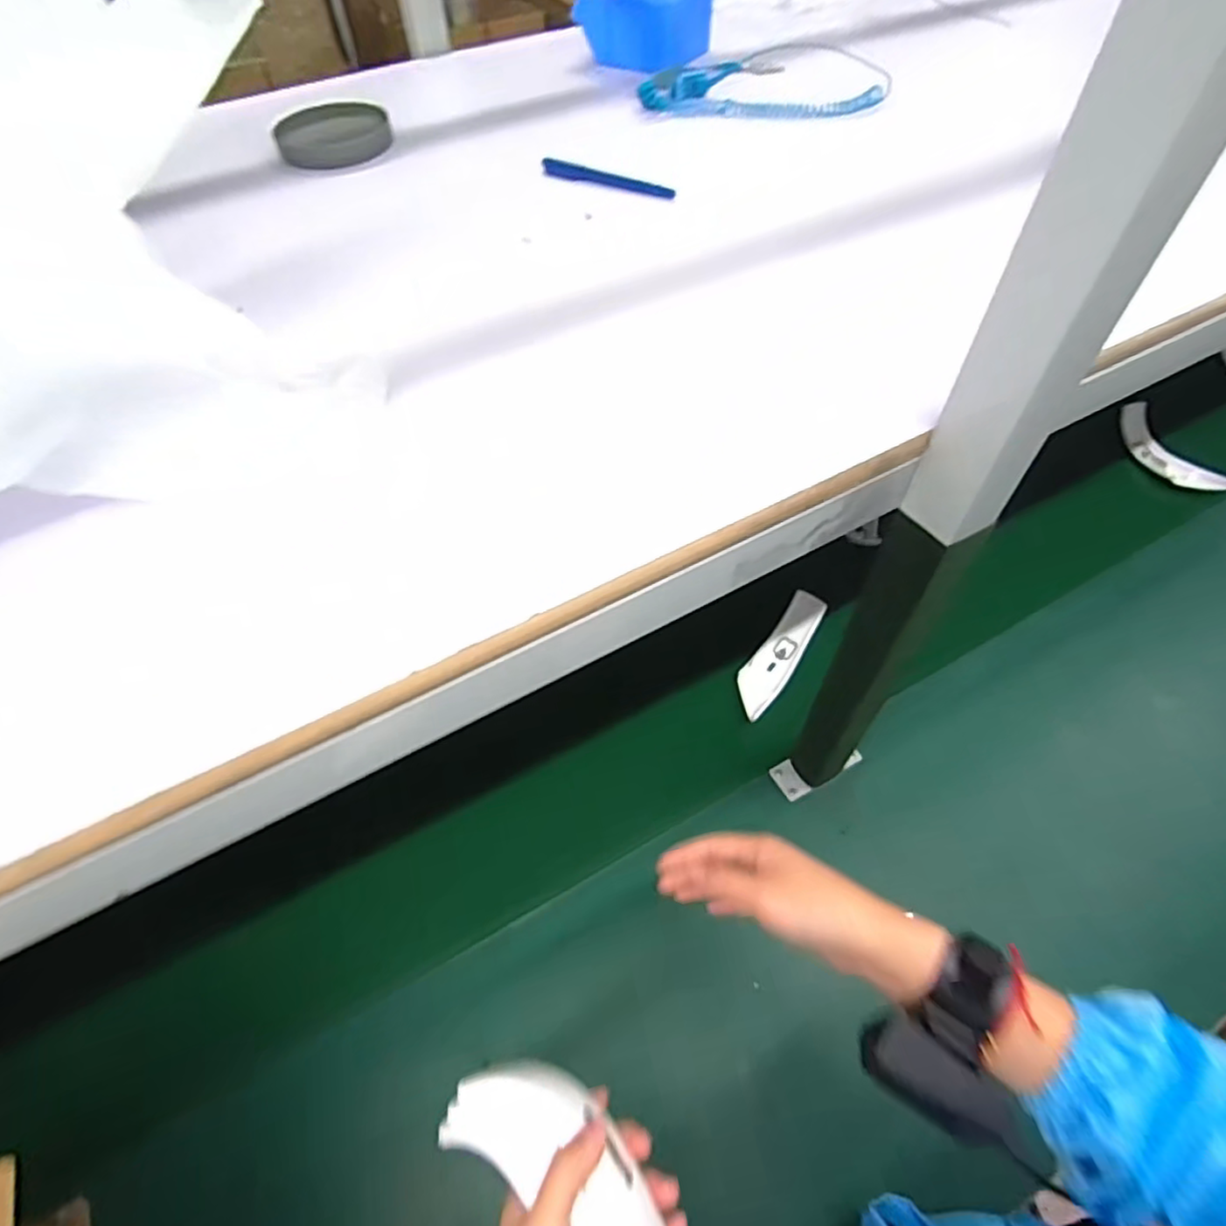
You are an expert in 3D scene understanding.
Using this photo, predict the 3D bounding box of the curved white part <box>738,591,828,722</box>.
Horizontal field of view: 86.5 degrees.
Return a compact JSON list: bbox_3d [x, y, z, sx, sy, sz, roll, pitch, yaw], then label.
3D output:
[{"bbox_3d":[0.204,0.051,0.805,0.058,0.050,0.172,25,57,21],"label":"curved white part"}]

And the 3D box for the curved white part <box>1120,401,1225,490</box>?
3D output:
[{"bbox_3d":[0.836,-0.238,0.983,0.057,0.075,0.183,-20,53,-12],"label":"curved white part"}]

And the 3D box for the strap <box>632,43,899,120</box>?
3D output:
[{"bbox_3d":[0.164,-0.582,0.711,0.254,0.033,0.158,4,52,6],"label":"strap"}]

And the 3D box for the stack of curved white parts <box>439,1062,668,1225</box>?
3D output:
[{"bbox_3d":[-0.022,0.328,0.347,0.075,0.028,0.184,-32,47,-21],"label":"stack of curved white parts"}]

